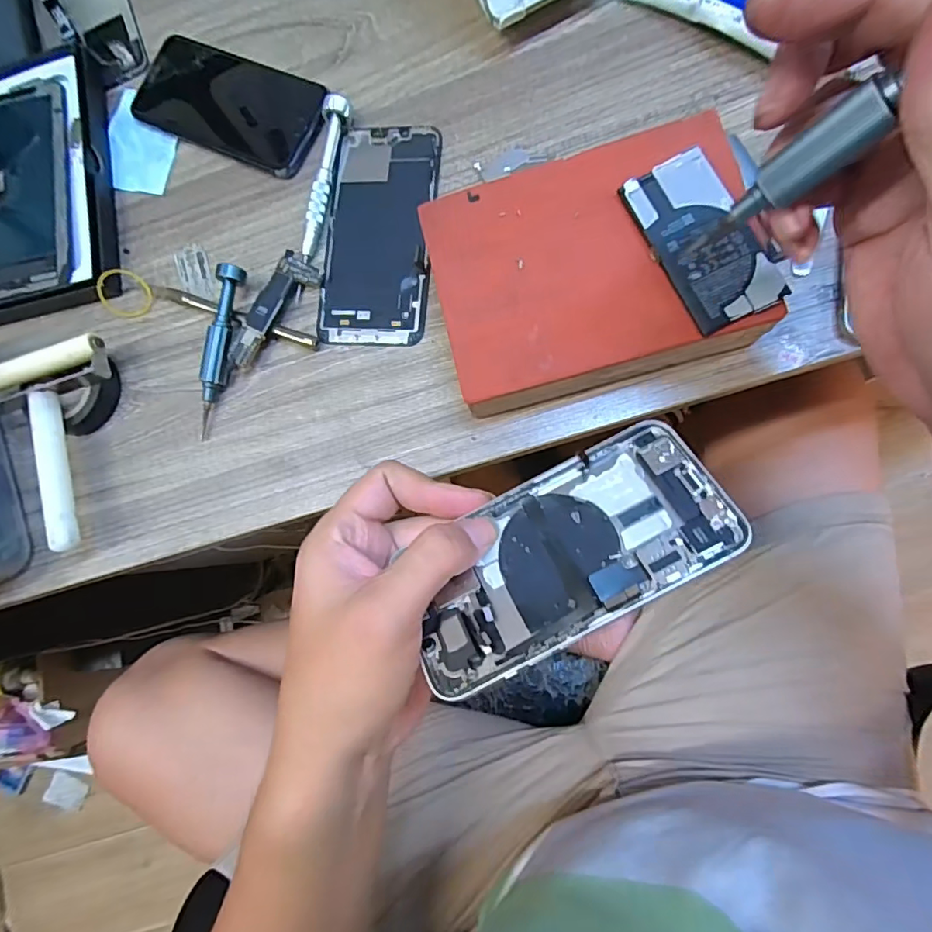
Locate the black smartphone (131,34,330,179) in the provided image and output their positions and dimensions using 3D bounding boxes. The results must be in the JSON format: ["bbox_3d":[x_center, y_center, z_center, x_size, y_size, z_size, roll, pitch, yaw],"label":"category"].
[{"bbox_3d":[-0.157,-0.243,0.354,0.134,0.005,0.065,26,88,11],"label":"black smartphone"}]

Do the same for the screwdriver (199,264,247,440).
[{"bbox_3d":[-0.152,-0.071,0.326,0.012,0.021,0.104,12,86,10],"label":"screwdriver"}]

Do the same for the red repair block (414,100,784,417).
[{"bbox_3d":[0.065,-0.103,0.286,0.155,0.043,0.120,-14,82,7],"label":"red repair block"}]

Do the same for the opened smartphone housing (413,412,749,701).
[{"bbox_3d":[0.042,0.037,0.233,0.141,0.006,0.072,-29,58,0],"label":"opened smartphone housing"}]

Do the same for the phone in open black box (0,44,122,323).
[{"bbox_3d":[-0.293,-0.191,0.360,0.101,0.024,0.176,-11,82,8],"label":"phone in open black box"}]

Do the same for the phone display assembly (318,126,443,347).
[{"bbox_3d":[-0.054,-0.145,0.329,0.067,0.006,0.141,3,84,9],"label":"phone display assembly"}]

